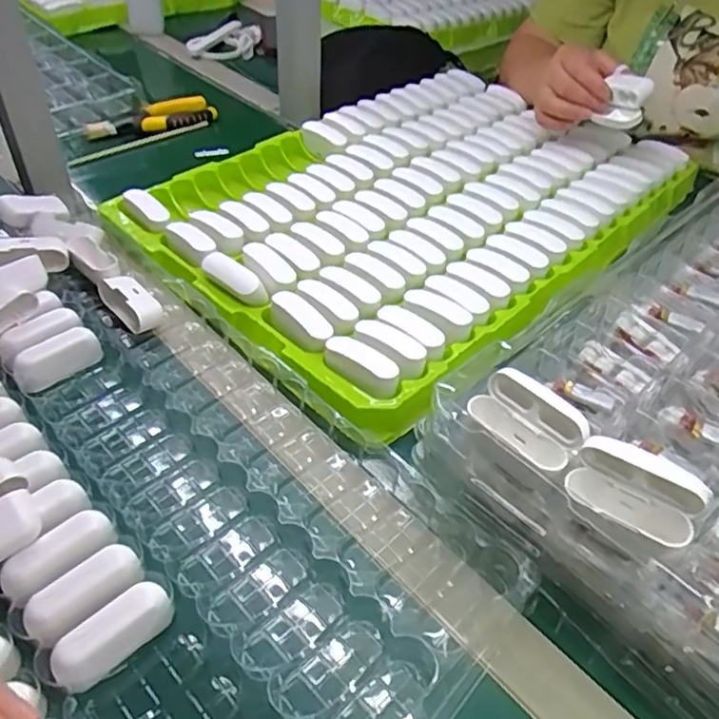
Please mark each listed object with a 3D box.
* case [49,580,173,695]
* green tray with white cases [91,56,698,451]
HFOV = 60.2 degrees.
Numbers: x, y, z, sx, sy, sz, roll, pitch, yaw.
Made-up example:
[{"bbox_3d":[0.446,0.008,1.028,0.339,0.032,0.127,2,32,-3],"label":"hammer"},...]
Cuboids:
[{"bbox_3d":[-0.131,0.149,0.334,0.062,0.032,0.022,-35,53,-27],"label":"case"},{"bbox_3d":[0.063,-0.179,0.670,0.405,0.046,0.570,35,52,28],"label":"green tray with white cases"}]

